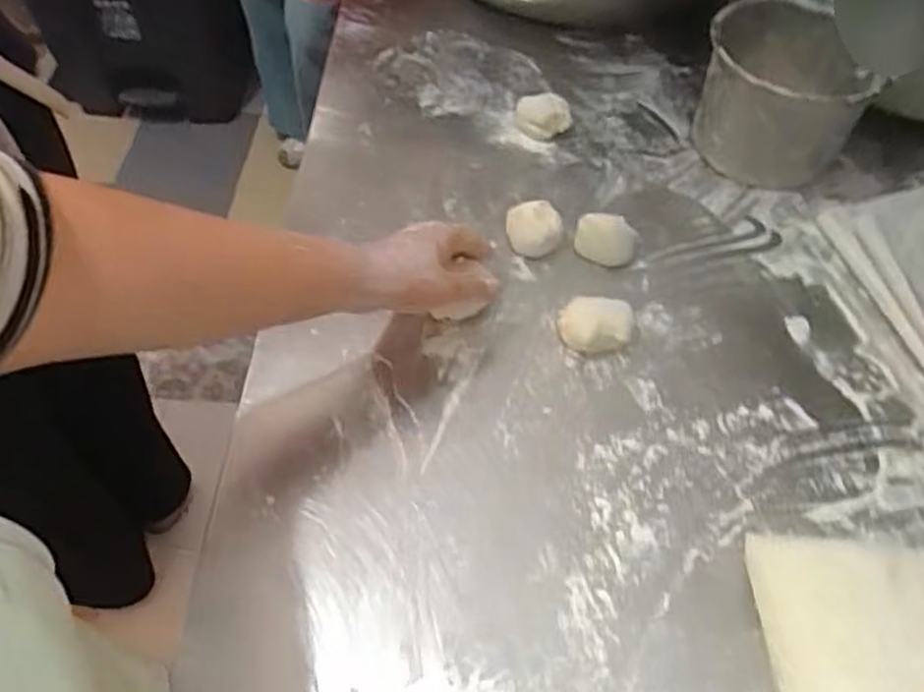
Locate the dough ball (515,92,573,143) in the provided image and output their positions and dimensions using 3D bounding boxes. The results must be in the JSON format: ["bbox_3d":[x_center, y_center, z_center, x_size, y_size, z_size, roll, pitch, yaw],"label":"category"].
[{"bbox_3d":[0.078,-0.222,0.730,0.053,0.026,0.046,8,54,4],"label":"dough ball"}]

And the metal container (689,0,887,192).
[{"bbox_3d":[0.288,-0.232,0.695,0.137,0.108,0.129,22,56,13],"label":"metal container"}]

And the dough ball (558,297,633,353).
[{"bbox_3d":[0.103,-0.017,0.583,0.057,0.032,0.039,0,54,-2],"label":"dough ball"}]

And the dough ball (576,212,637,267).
[{"bbox_3d":[0.123,-0.092,0.648,0.050,0.023,0.038,10,54,5],"label":"dough ball"}]

